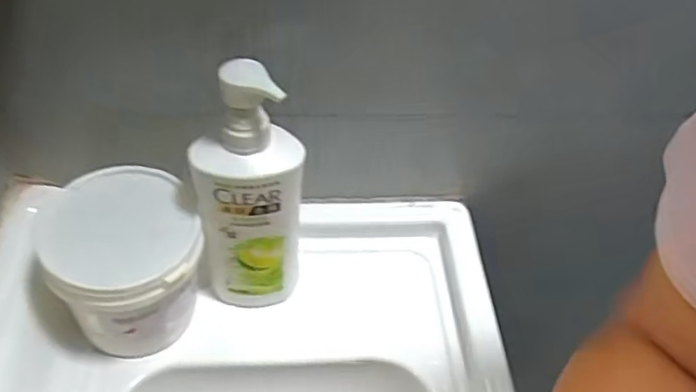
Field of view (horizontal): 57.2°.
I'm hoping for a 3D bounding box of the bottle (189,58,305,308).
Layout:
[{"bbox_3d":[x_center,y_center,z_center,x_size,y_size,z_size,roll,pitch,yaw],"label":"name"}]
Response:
[{"bbox_3d":[-0.078,0.004,0.521,0.083,0.244,0.050,-15,50,-17],"label":"bottle"}]

